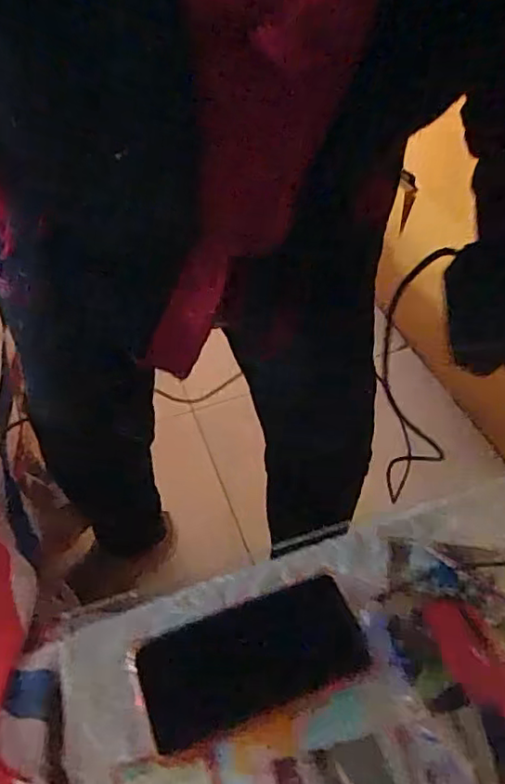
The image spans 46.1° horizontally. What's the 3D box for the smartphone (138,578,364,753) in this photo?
[{"bbox_3d":[-0.002,0.181,0.406,0.145,0.014,0.075,-20,52,-10],"label":"smartphone"}]

